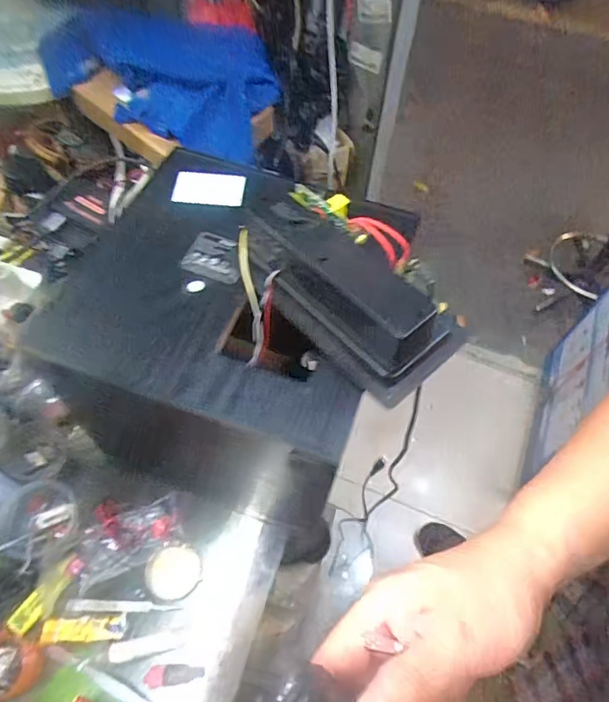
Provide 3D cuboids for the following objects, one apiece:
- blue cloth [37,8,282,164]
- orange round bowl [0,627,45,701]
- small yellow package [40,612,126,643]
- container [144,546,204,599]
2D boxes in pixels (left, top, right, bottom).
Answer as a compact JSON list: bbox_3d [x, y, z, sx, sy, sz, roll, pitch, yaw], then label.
[{"bbox_3d":[-0.241,-0.413,0.758,0.377,0.113,0.187,15,59,6],"label":"blue cloth"},{"bbox_3d":[-0.288,0.301,0.465,0.063,0.034,0.056,34,45,-15],"label":"orange round bowl"},{"bbox_3d":[-0.218,0.274,0.485,0.079,0.004,0.022,-3,59,-4],"label":"small yellow package"},{"bbox_3d":[-0.138,0.233,0.518,0.054,0.008,0.051,1,59,-2],"label":"container"}]

